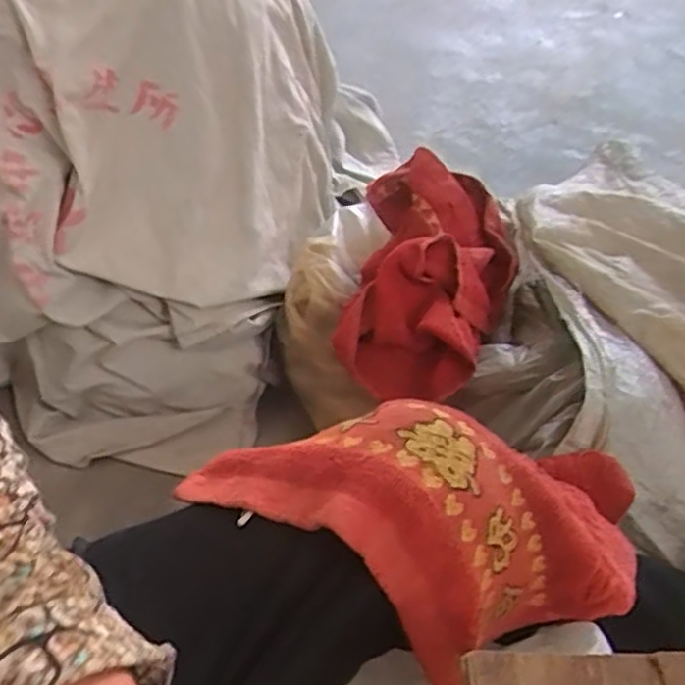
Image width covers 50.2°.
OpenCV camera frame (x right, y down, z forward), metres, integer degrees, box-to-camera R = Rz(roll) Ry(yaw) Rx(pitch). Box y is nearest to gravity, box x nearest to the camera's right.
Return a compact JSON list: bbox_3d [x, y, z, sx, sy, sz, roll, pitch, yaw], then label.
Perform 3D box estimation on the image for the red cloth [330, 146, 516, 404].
[{"bbox_3d":[0.087,-0.071,0.763,0.169,0.126,0.270,12,43,8],"label":"red cloth"}]

